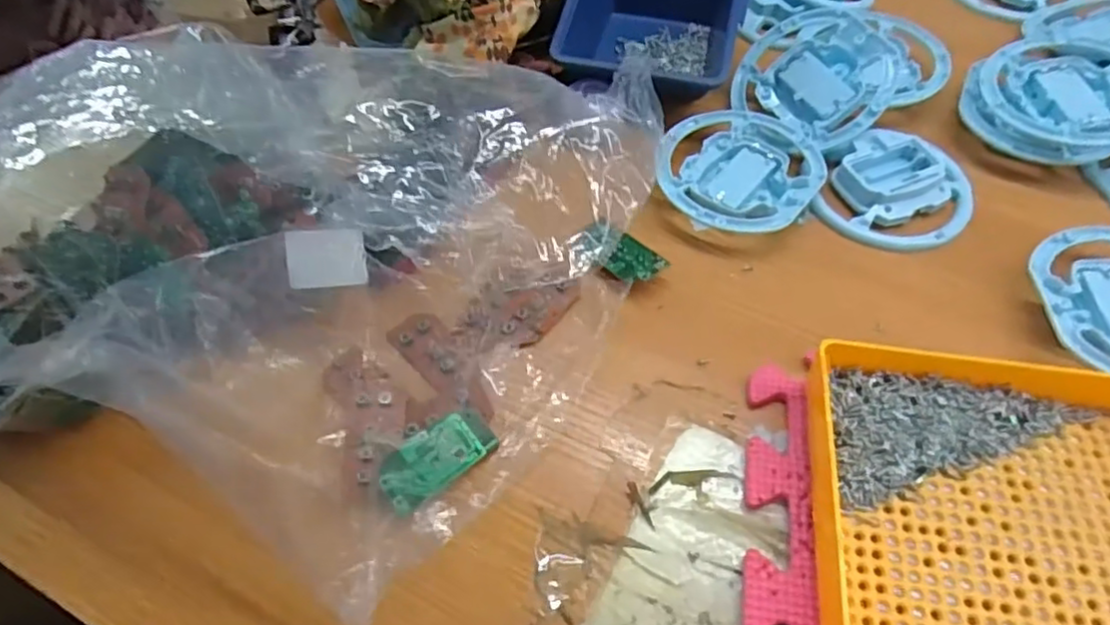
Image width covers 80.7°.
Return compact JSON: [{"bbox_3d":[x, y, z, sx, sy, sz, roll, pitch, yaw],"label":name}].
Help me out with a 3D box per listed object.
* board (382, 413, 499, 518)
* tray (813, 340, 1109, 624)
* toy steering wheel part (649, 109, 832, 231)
[{"bbox_3d":[-0.060,0.072,0.328,0.057,0.008,0.029,-36,63,-19],"label":"board"},{"bbox_3d":[0.245,0.097,0.285,0.253,0.042,0.150,7,58,6],"label":"tray"},{"bbox_3d":[0.118,-0.092,0.425,0.104,0.022,0.101,-1,58,1],"label":"toy steering wheel part"}]

